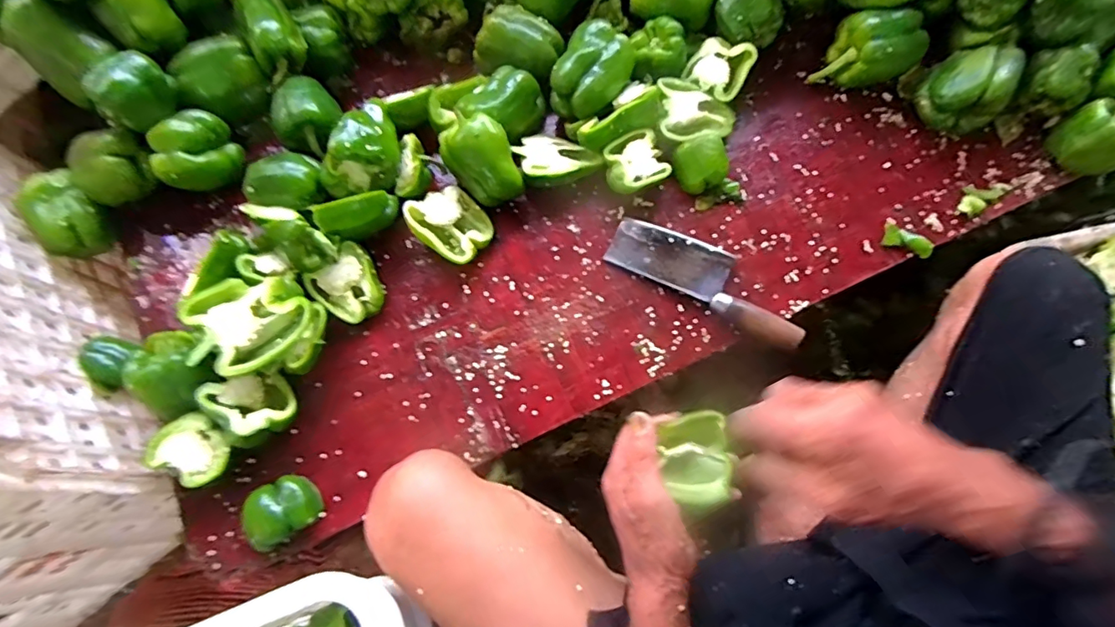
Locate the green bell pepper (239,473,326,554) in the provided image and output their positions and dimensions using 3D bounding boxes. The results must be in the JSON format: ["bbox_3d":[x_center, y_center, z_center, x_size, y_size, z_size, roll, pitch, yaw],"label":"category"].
[{"bbox_3d":[-0.270,0.191,0.507,0.074,0.037,0.057,-32,75,-7],"label":"green bell pepper"}]

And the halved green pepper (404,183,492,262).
[{"bbox_3d":[-0.119,-0.098,0.585,0.087,0.024,0.075,43,61,1],"label":"halved green pepper"}]

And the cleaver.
[{"bbox_3d":[0.161,-0.041,0.561,0.217,0.028,0.070,30,77,10],"label":"cleaver"}]

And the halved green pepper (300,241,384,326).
[{"bbox_3d":[-0.224,-0.029,0.568,0.069,0.042,0.072,-40,76,-10],"label":"halved green pepper"}]

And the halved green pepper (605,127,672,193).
[{"bbox_3d":[0.088,-0.167,0.597,0.069,0.042,0.063,-1,73,2],"label":"halved green pepper"}]

